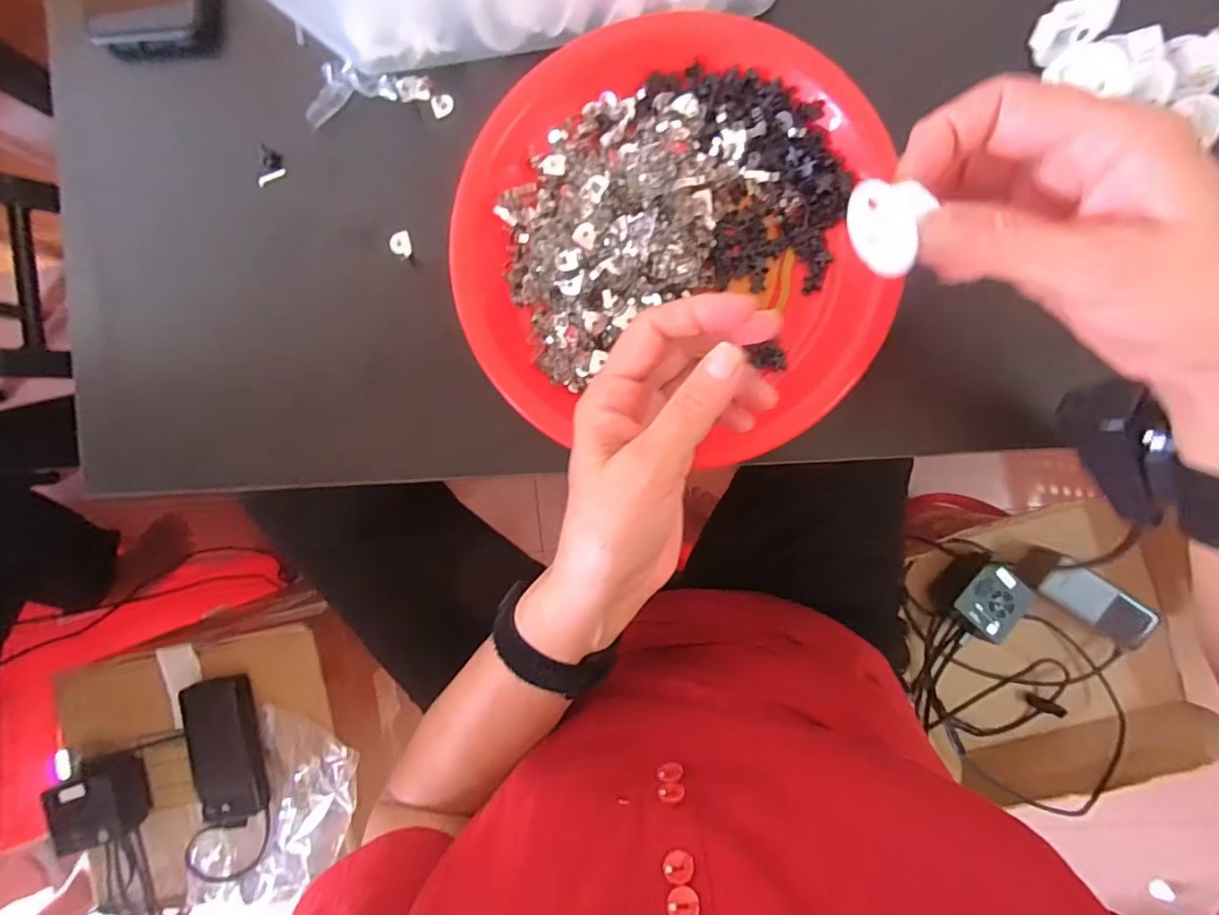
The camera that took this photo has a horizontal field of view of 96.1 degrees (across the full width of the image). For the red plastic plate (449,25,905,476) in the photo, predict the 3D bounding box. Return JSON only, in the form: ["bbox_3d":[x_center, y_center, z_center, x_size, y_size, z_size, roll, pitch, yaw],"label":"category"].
[{"bbox_3d":[0.032,-0.117,0.296,0.224,0.020,0.215,0,93,5],"label":"red plastic plate"}]

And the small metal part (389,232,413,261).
[{"bbox_3d":[-0.125,-0.127,0.328,0.010,0.005,0.017,-12,91,5],"label":"small metal part"}]

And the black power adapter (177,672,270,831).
[{"bbox_3d":[-0.424,0.325,0.607,0.067,0.029,0.159,-12,91,5],"label":"black power adapter"}]

